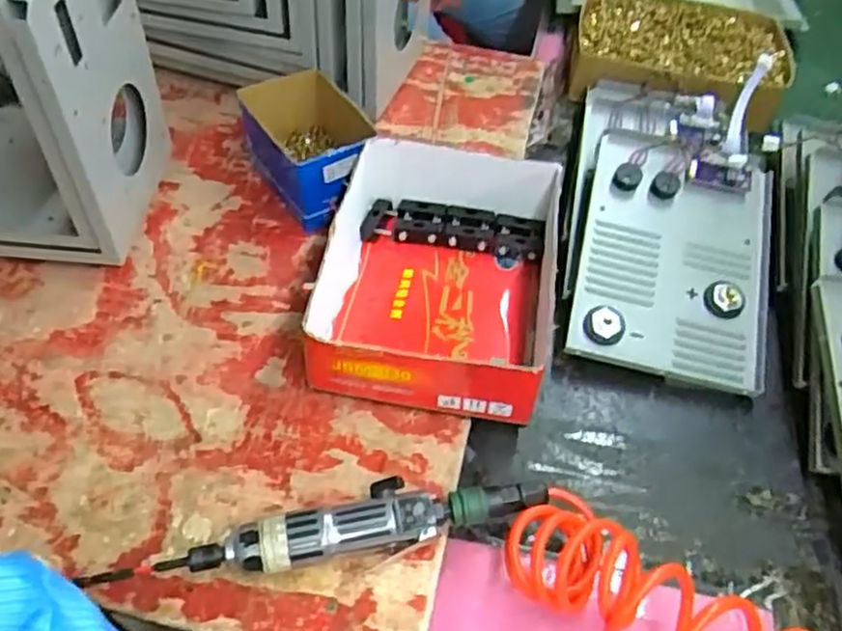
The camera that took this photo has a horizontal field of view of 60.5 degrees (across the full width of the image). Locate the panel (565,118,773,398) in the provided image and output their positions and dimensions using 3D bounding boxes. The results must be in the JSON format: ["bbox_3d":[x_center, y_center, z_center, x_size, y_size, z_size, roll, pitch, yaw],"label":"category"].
[{"bbox_3d":[0.263,-0.081,0.734,0.190,0.035,0.307,13,64,5],"label":"panel"}]

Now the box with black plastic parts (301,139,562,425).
[{"bbox_3d":[0.018,-0.031,0.671,0.189,0.109,0.243,9,51,3],"label":"box with black plastic parts"}]

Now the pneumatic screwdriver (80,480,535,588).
[{"bbox_3d":[-0.071,0.163,0.540,0.326,0.047,0.048,-6,52,-9],"label":"pneumatic screwdriver"}]

